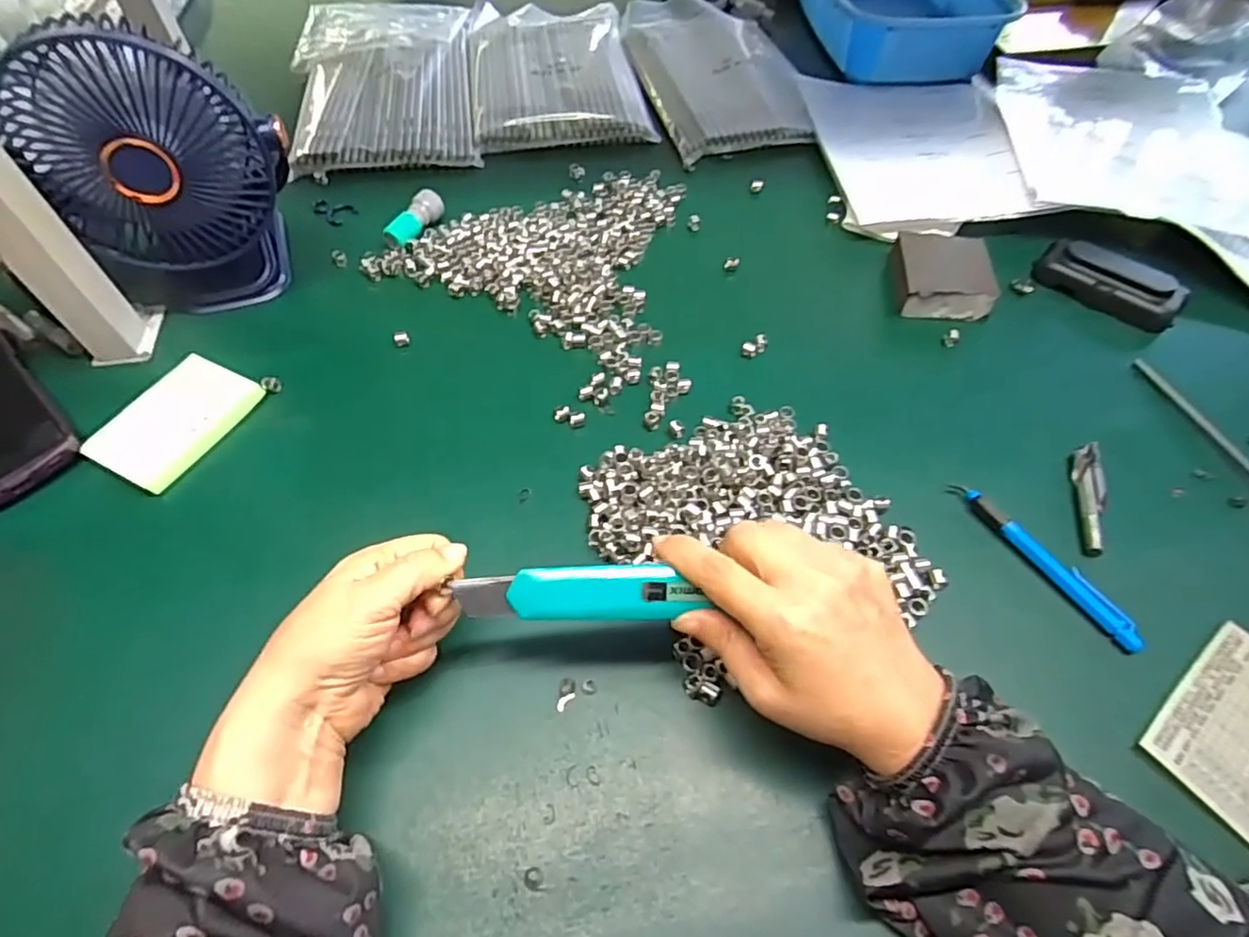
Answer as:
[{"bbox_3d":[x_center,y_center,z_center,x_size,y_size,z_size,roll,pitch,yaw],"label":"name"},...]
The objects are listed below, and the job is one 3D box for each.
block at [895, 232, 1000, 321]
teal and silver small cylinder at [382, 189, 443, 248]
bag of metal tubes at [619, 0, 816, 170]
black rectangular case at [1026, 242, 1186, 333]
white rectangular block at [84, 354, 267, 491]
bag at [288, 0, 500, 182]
[{"bbox_3d":[0.256,-0.156,0.515,0.075,0.031,0.077,3,54,2],"label":"block"},{"bbox_3d":[-0.181,-0.214,0.547,0.023,0.021,0.066,21,57,15],"label":"teal and silver small cylinder"},{"bbox_3d":[0.101,-0.459,0.721,0.172,0.028,0.326,-10,54,-7],"label":"bag of metal tubes"},{"bbox_3d":[0.386,-0.147,0.505,0.104,0.041,0.034,35,61,23],"label":"black rectangular case"},{"bbox_3d":[-0.300,-0.033,0.423,0.068,0.016,0.094,22,57,15],"label":"white rectangular block"},{"bbox_3d":[-0.260,-0.429,0.691,0.206,0.042,0.334,-4,54,-3],"label":"bag"}]

